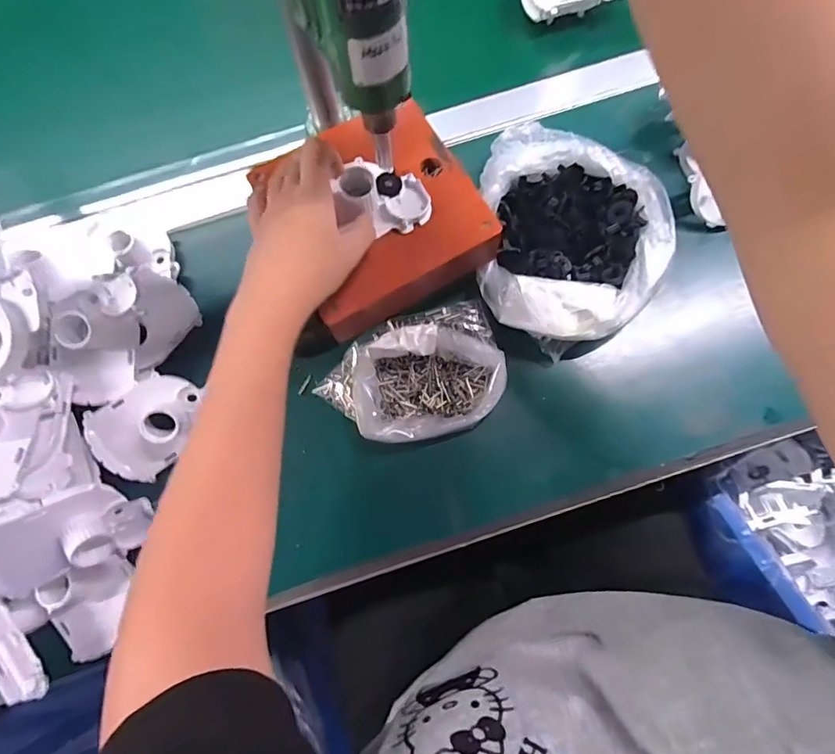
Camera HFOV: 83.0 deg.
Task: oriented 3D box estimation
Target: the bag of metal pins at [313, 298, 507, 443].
[{"bbox_3d":[-0.003,-0.002,0.378,0.144,0.039,0.101,-17,76,-2],"label":"bag of metal pins"}]

